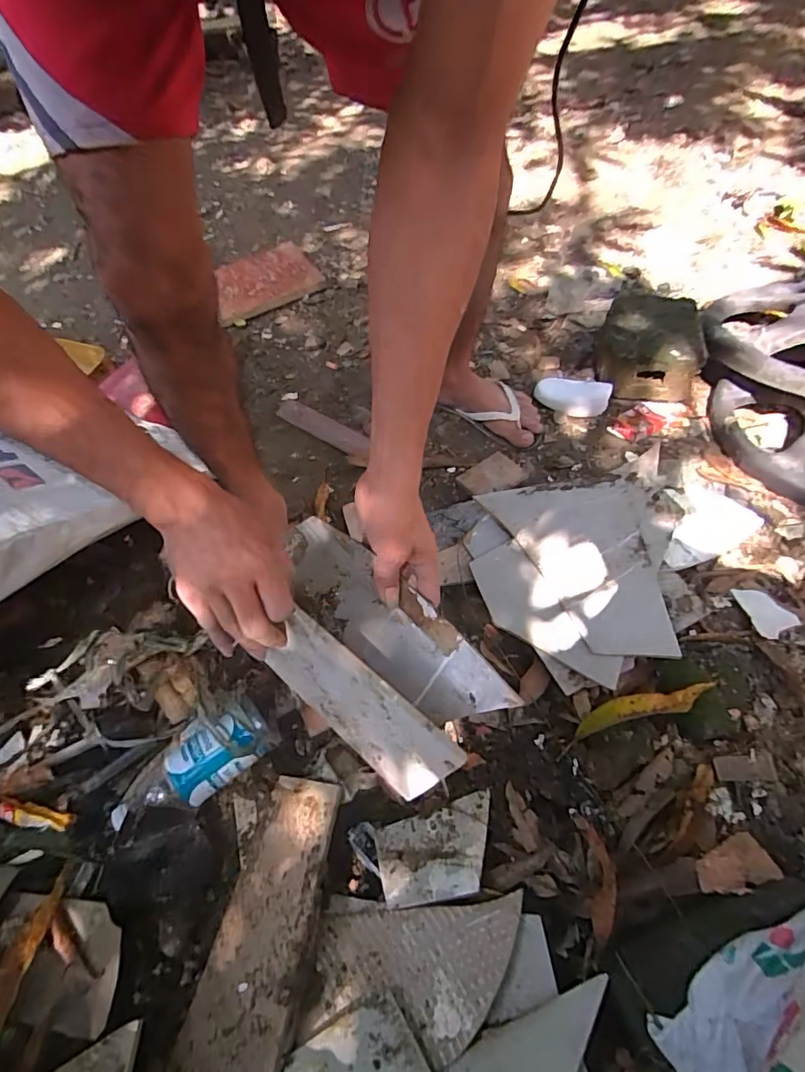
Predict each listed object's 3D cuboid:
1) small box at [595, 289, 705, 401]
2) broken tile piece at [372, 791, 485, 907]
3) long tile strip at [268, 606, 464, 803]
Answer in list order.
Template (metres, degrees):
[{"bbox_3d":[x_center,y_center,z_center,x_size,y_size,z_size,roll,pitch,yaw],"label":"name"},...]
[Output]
[{"bbox_3d":[0.480,-0.368,1.016,0.181,0.106,0.222,7,58,11],"label":"small box"},{"bbox_3d":[0.042,0.369,0.604,0.142,0.005,0.098,-13,39,-5],"label":"broken tile piece"},{"bbox_3d":[-0.043,0.159,0.472,0.189,0.118,0.009,40,44,8],"label":"long tile strip"}]

